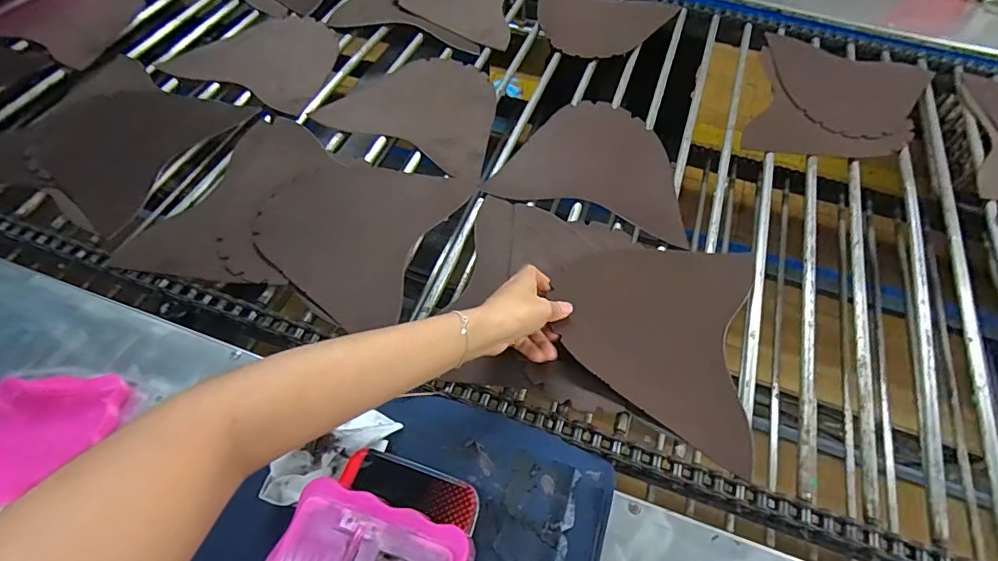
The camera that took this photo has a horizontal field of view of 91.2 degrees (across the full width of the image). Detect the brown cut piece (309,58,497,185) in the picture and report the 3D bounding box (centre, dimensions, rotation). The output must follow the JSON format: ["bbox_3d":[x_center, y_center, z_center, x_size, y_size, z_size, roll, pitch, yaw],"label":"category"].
[{"bbox_3d":[-0.097,-0.255,0.720,0.243,0.008,0.215,24,60,12],"label":"brown cut piece"}]

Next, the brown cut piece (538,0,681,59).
[{"bbox_3d":[0.171,-0.450,0.849,0.238,0.010,0.205,17,59,8],"label":"brown cut piece"}]

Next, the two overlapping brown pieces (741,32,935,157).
[{"bbox_3d":[0.527,-0.276,0.758,0.245,0.012,0.304,19,59,12],"label":"two overlapping brown pieces"}]

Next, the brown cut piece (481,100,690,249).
[{"bbox_3d":[0.139,-0.164,0.670,0.244,0.009,0.211,16,62,7],"label":"brown cut piece"}]

